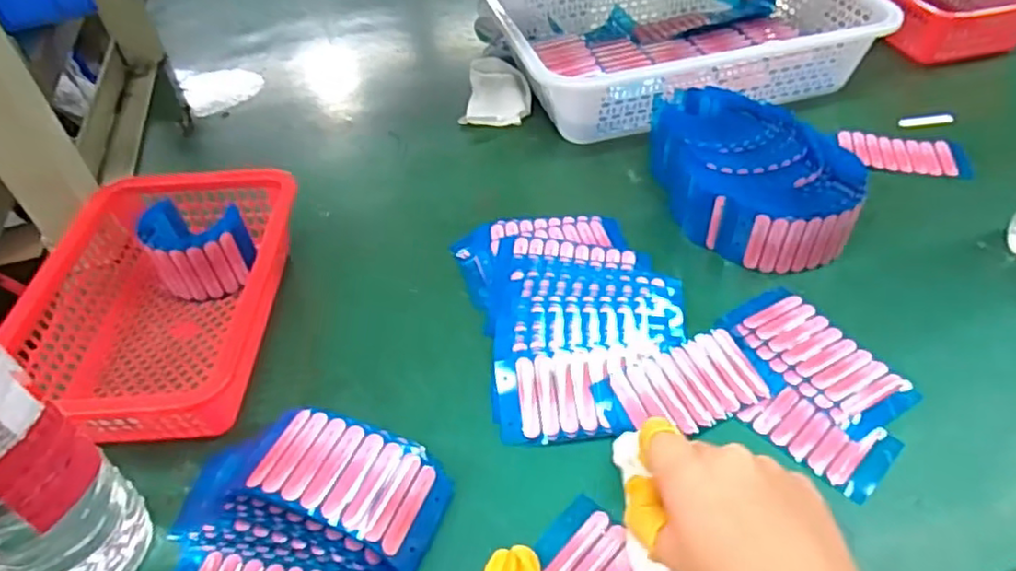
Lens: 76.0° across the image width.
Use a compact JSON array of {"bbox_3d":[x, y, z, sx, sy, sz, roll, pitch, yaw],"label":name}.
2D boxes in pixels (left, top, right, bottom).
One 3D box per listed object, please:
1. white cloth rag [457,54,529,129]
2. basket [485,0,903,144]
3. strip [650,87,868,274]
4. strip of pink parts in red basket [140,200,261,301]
[{"bbox_3d":[-0.009,-0.200,0.681,0.068,0.031,0.094,5,46,8],"label":"white cloth rag"},{"bbox_3d":[0.177,-0.269,0.694,0.362,0.087,0.261,-10,46,-6],"label":"basket"},{"bbox_3d":[0.196,-0.095,0.536,0.124,0.057,0.190,-6,45,-3],"label":"strip"},{"bbox_3d":[-0.234,-0.029,0.498,0.070,0.057,0.076,-25,49,-20],"label":"strip of pink parts in red basket"}]

